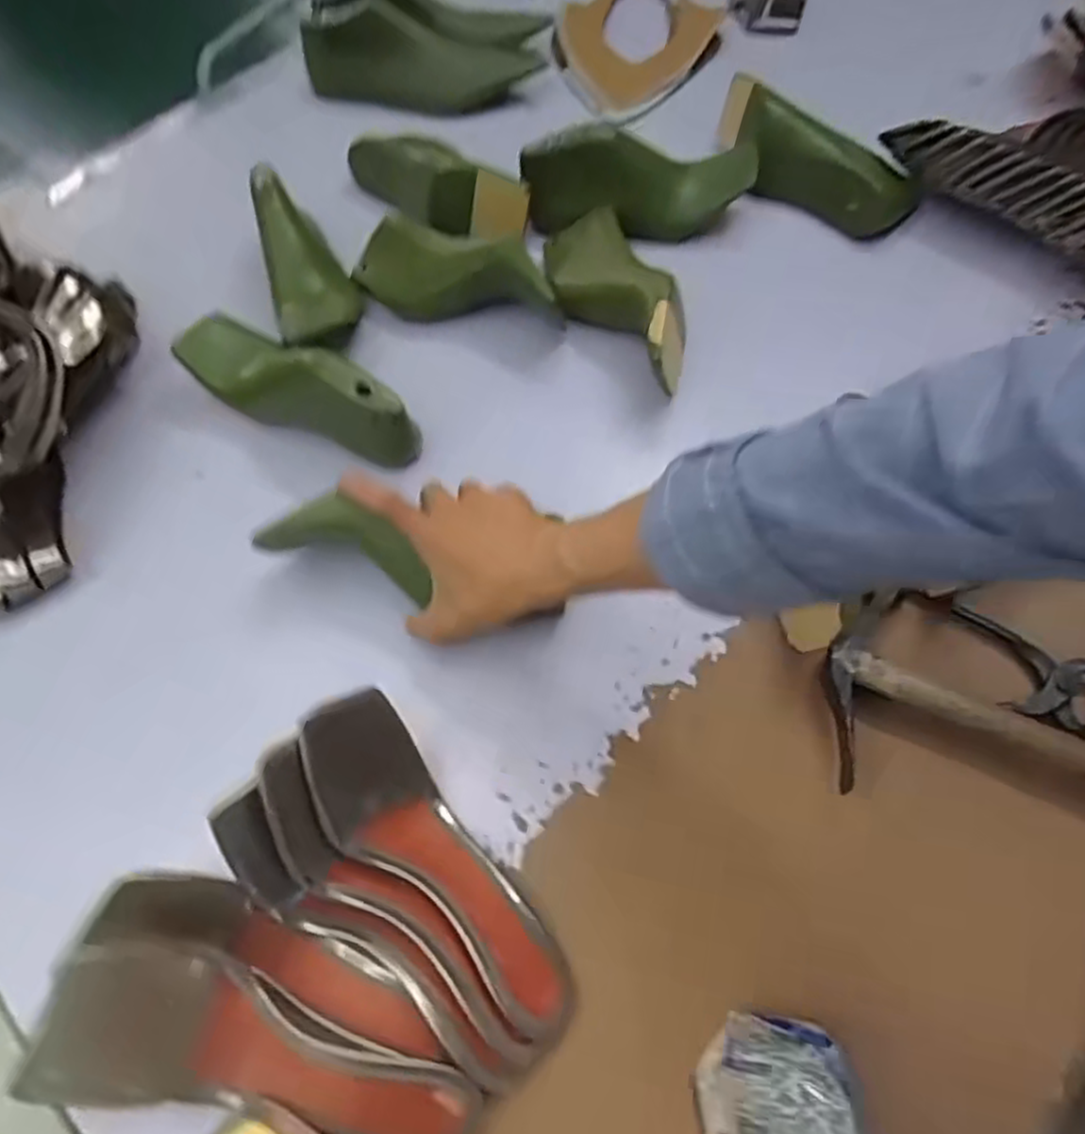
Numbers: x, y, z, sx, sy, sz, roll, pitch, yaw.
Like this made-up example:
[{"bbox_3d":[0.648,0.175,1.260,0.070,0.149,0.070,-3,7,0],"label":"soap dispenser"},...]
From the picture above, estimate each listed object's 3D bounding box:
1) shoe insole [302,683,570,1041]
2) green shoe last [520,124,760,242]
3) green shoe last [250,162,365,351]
[{"bbox_3d":[-0.060,0.170,0.431,0.067,0.052,0.216,-40,81,-17],"label":"shoe insole"},{"bbox_3d":[0.092,-0.356,0.700,0.214,0.106,0.063,1,61,4],"label":"green shoe last"},{"bbox_3d":[-0.215,-0.272,0.672,0.074,0.066,0.157,-20,90,-8],"label":"green shoe last"}]

